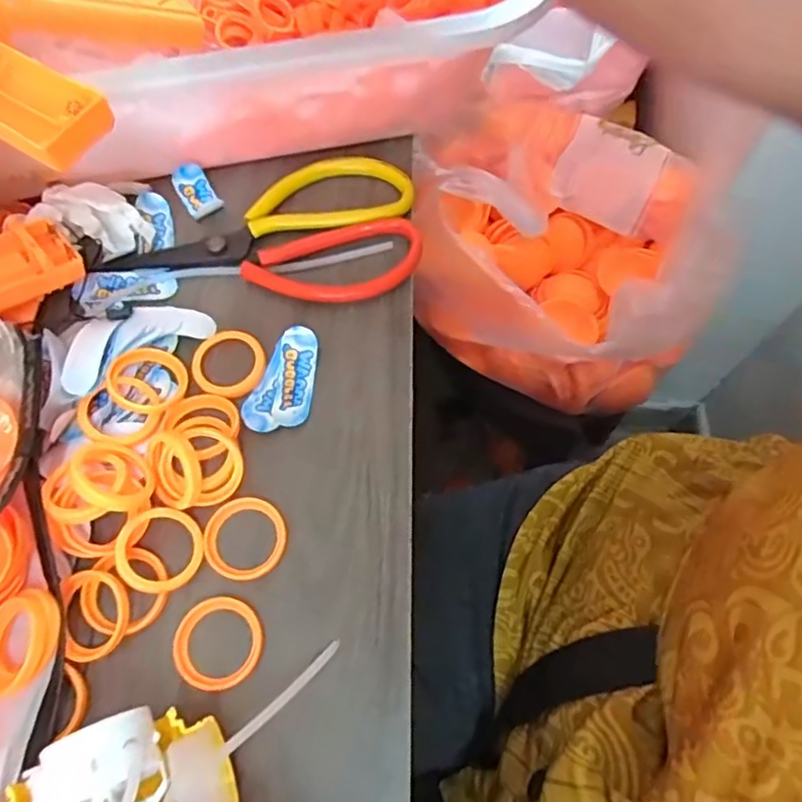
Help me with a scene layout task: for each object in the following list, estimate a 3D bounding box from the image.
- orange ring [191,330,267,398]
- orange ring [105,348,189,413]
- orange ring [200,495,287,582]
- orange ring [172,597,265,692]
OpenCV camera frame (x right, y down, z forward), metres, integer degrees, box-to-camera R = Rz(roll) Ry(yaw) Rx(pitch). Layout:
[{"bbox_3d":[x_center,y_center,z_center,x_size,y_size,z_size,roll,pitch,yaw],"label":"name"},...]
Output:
[{"bbox_3d":[-0.083,-0.018,0.302,0.033,0.006,0.035,0,66,1],"label":"orange ring"},{"bbox_3d":[-0.117,-0.009,0.288,0.035,0.005,0.033,11,57,-17],"label":"orange ring"},{"bbox_3d":[-0.067,0.059,0.269,0.034,0.005,0.034,0,66,1],"label":"orange ring"},{"bbox_3d":[-0.073,0.097,0.252,0.035,0.005,0.034,0,66,1],"label":"orange ring"}]

